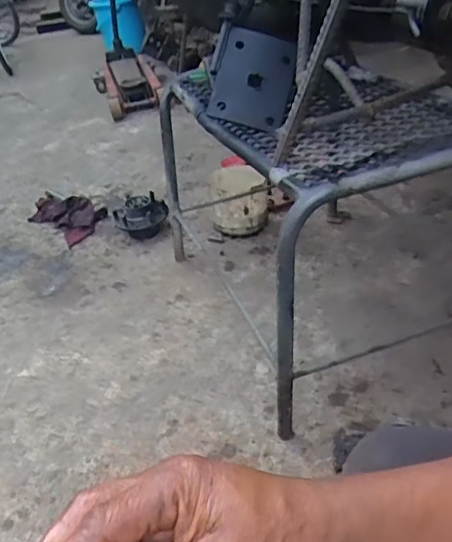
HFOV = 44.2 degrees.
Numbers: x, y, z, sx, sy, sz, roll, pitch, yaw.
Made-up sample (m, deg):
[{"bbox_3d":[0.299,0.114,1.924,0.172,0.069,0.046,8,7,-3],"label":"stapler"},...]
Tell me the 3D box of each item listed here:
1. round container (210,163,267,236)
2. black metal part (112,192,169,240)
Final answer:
[{"bbox_3d":[0.034,-0.189,1.518,0.149,0.160,0.146,-5,34,4],"label":"round container"},{"bbox_3d":[-0.235,-0.143,1.554,0.147,0.101,0.101,-15,34,-11],"label":"black metal part"}]

